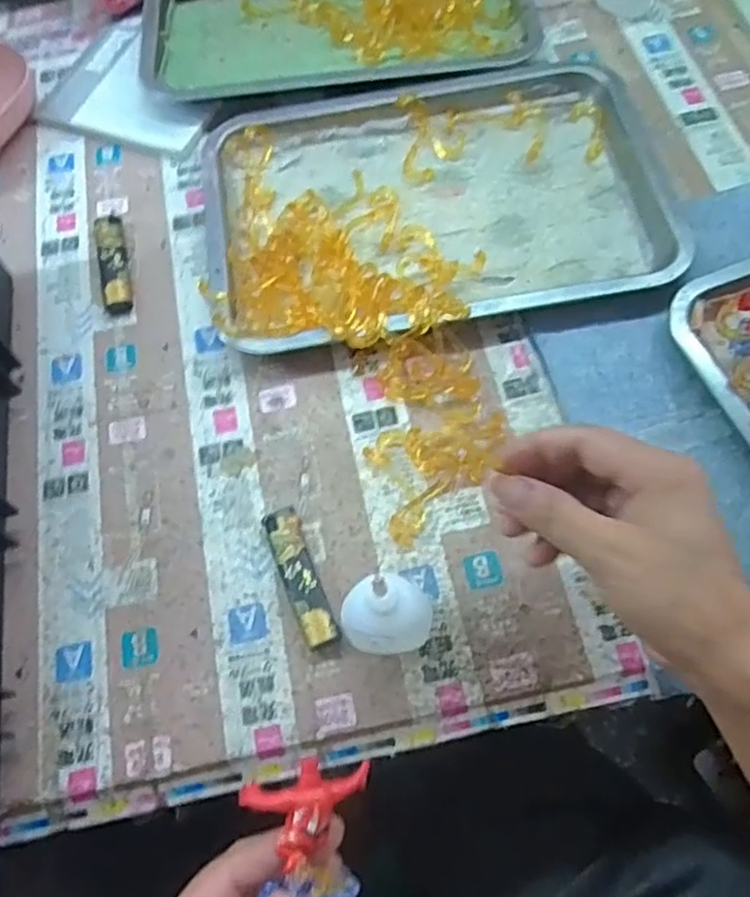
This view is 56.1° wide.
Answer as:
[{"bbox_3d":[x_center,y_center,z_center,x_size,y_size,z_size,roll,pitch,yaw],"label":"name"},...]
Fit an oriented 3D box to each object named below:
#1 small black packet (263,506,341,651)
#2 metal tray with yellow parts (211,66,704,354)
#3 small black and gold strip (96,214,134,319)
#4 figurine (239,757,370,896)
[{"bbox_3d":[-0.042,0.070,0.388,0.019,0.014,0.082,-22,67,-6],"label":"small black packet"},{"bbox_3d":[0.040,-0.171,0.483,0.306,0.024,0.210,-10,67,-1],"label":"metal tray with yellow parts"},{"bbox_3d":[-0.182,-0.128,0.490,0.019,0.014,0.078,-14,67,-3],"label":"small black and gold strip"},{"bbox_3d":[-0.028,0.148,0.270,0.045,0.021,0.052,3,67,5],"label":"figurine"}]

